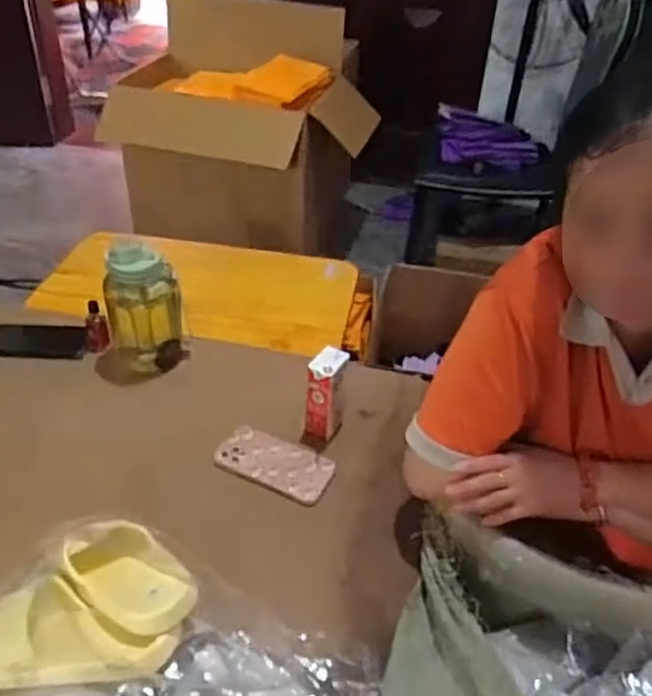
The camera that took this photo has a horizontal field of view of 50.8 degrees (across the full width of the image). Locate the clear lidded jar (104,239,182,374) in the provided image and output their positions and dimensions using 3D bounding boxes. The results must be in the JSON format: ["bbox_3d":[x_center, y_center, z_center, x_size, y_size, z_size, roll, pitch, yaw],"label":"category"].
[{"bbox_3d":[-0.279,-0.057,1.055,0.109,0.212,0.109,-10,40,-17],"label":"clear lidded jar"}]

